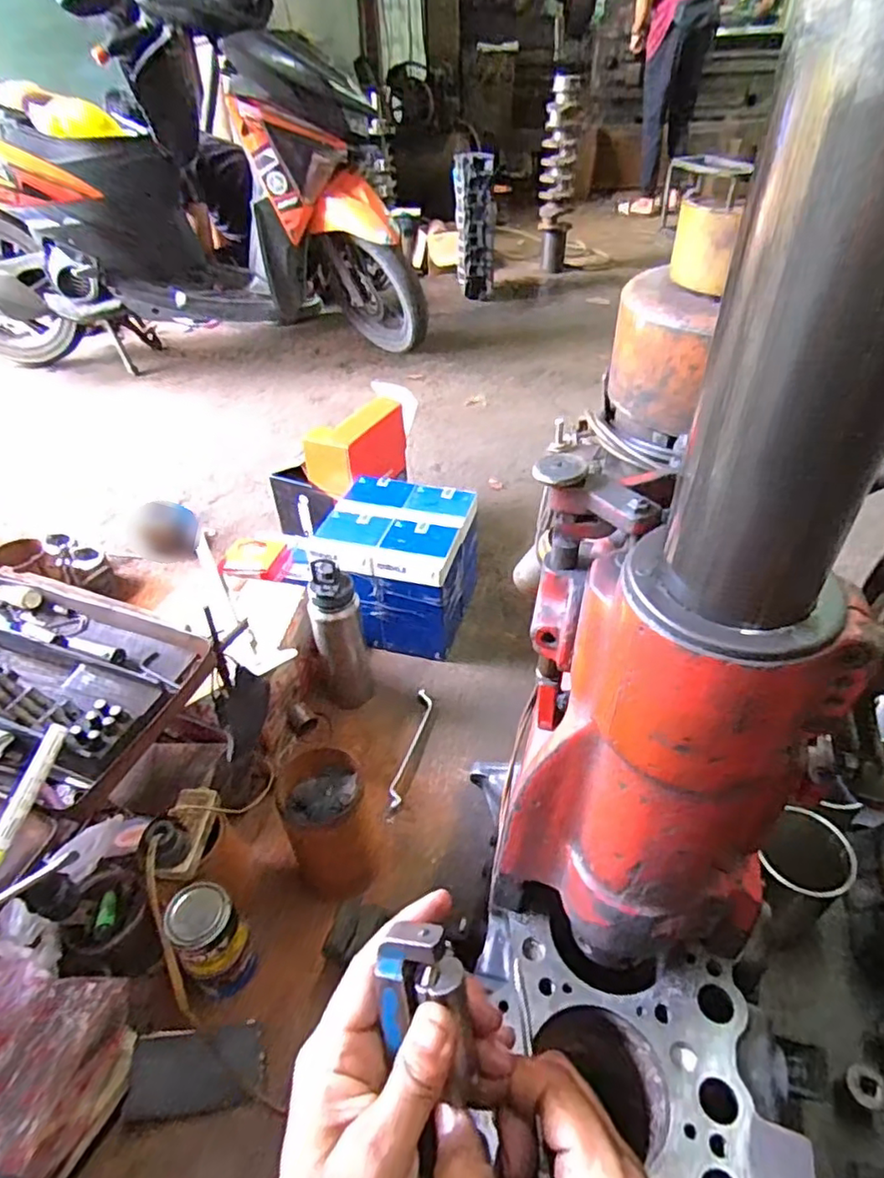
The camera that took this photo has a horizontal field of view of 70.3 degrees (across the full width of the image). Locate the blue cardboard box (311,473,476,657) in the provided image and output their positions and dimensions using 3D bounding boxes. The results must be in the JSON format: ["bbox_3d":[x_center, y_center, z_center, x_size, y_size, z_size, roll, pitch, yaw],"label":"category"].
[{"bbox_3d":[-0.077,-0.042,1.172,0.244,0.217,0.243,8,42,12],"label":"blue cardboard box"}]

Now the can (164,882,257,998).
[{"bbox_3d":[-0.265,0.405,0.721,0.067,0.158,0.069,-2,41,1],"label":"can"}]

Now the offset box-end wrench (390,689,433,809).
[{"bbox_3d":[-0.047,0.250,0.992,0.027,0.017,0.218,6,42,10],"label":"offset box-end wrench"}]

